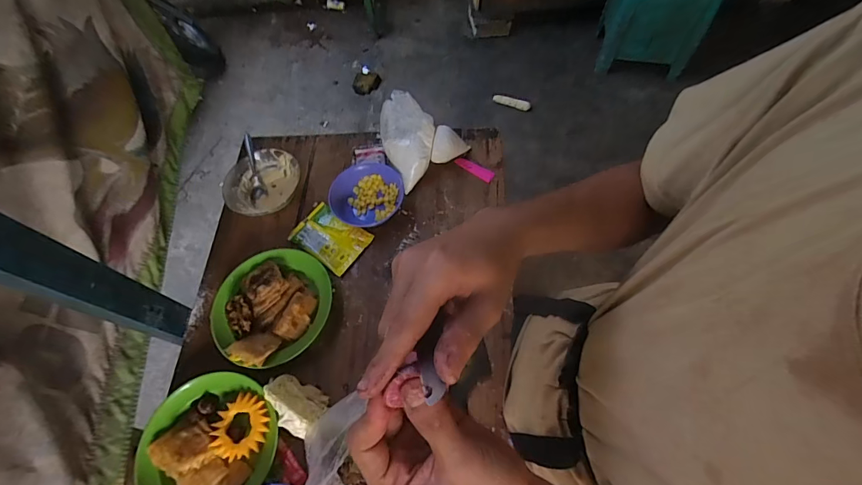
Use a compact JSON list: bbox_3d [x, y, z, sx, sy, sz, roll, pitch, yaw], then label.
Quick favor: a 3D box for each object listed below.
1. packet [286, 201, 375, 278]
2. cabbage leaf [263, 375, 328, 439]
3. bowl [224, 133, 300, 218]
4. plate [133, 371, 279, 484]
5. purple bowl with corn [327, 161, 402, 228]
[{"bbox_3d":[-0.201,-0.012,0.795,0.154,0.013,0.101,31,63,23],"label":"packet"},{"bbox_3d":[-0.215,0.253,0.625,0.095,0.055,0.068,24,67,11],"label":"cabbage leaf"},{"bbox_3d":[-0.365,-0.126,0.860,0.179,0.056,0.159,24,67,11],"label":"bowl"},{"bbox_3d":[-0.342,0.312,0.615,0.206,0.030,0.193,0,65,1],"label":"plate"},{"bbox_3d":[-0.132,-0.099,0.817,0.149,0.045,0.126,-9,65,-3],"label":"purple bowl with corn"}]

